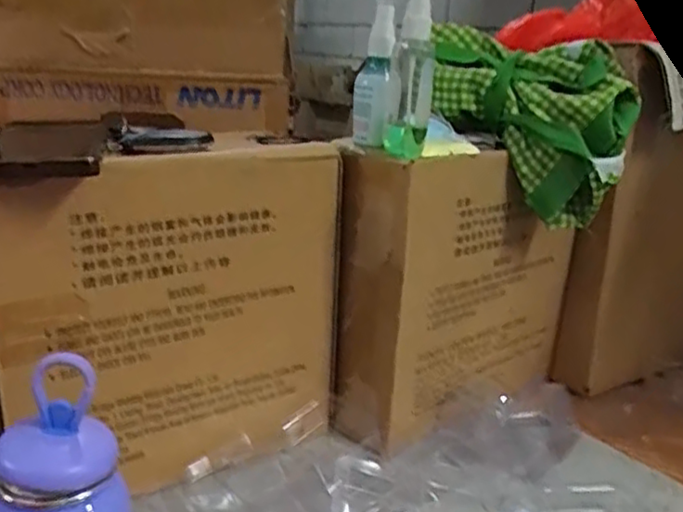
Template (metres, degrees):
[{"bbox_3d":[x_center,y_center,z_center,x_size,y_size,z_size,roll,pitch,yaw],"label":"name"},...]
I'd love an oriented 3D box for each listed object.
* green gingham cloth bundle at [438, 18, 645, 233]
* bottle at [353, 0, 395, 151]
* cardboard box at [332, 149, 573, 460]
[{"bbox_3d":[0.170,-0.121,0.639,0.184,0.153,0.097,7,18,9],"label":"green gingham cloth bundle"},{"bbox_3d":[0.027,-0.151,0.579,0.029,0.119,0.042,5,18,2],"label":"bottle"},{"bbox_3d":[0.121,0.022,0.685,0.283,0.247,0.081,-13,25,-43],"label":"cardboard box"}]

